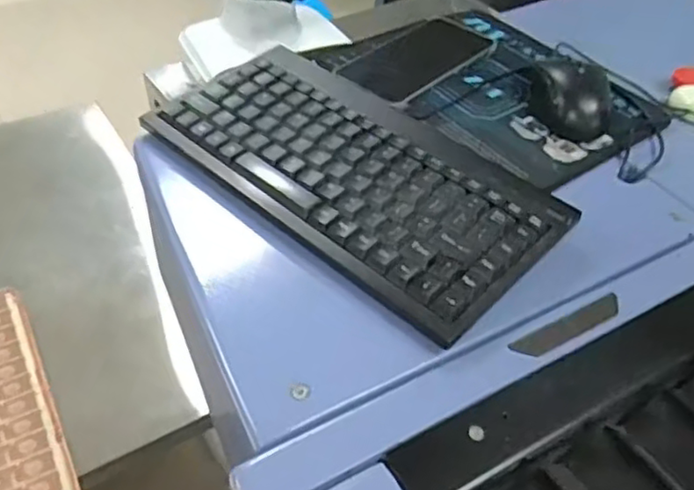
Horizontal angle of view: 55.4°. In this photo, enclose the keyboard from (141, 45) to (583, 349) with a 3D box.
[{"bbox_3d":[0.001,-0.057,0.469,0.289,0.018,0.148,34,55,28],"label":"keyboard"}]

